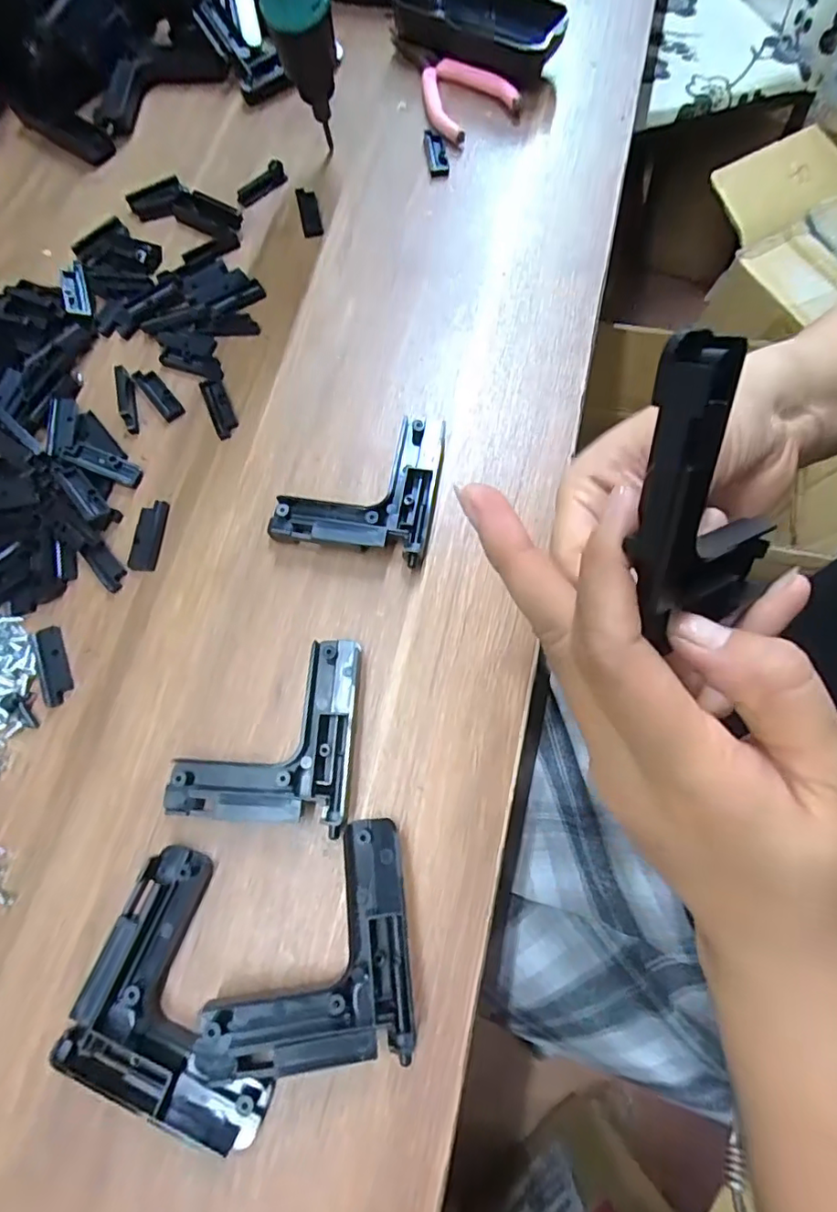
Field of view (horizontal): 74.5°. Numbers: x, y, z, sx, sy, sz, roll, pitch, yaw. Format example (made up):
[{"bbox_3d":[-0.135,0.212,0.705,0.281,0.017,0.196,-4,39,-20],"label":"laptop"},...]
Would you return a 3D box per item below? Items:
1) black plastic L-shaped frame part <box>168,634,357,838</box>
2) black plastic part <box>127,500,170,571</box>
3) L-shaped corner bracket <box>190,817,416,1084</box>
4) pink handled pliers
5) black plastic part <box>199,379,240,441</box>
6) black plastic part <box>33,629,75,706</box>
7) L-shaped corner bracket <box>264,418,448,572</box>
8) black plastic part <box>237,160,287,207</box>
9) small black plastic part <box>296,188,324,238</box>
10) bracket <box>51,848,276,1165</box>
[{"bbox_3d":[-0.061,0.050,0.230,0.072,0.015,0.077,7,72,4],"label":"black plastic L-shaped frame part"},{"bbox_3d":[-0.130,-0.035,0.265,0.013,0.004,0.035,6,72,4],"label":"black plastic part"},{"bbox_3d":[-0.040,0.121,0.202,0.072,0.021,0.075,-3,71,1],"label":"L-shaped corner bracket"},{"bbox_3d":[0.015,-0.336,0.353,0.052,0.014,0.103,-35,74,-10],"label":"pink handled pliers"},{"bbox_3d":[-0.104,-0.104,0.286,0.012,0.004,0.036,-22,72,-6],"label":"black plastic part"},{"bbox_3d":[-0.164,0.026,0.245,0.013,0.004,0.036,-21,72,-5],"label":"black plastic part"},{"bbox_3d":[-0.027,-0.060,0.264,0.073,0.014,0.076,11,72,5],"label":"L-shaped corner bracket"},{"bbox_3d":[-0.095,-0.257,0.334,0.013,0.008,0.035,42,78,14],"label":"black plastic part"},{"bbox_3d":[-0.065,-0.235,0.327,0.012,0.004,0.036,-12,71,-2],"label":"small black plastic part"},{"bbox_3d":[-0.080,0.139,0.200,0.074,0.015,0.075,20,73,8],"label":"bracket"}]

